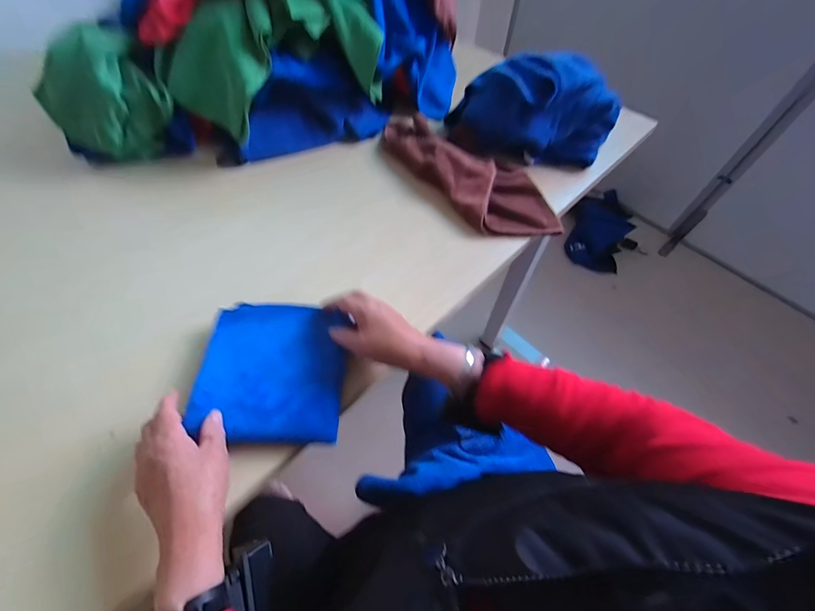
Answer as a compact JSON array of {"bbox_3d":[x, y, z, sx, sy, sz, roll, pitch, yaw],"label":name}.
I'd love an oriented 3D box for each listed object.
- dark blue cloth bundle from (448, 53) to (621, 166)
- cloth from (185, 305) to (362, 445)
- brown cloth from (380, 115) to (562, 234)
[{"bbox_3d":[0.231,-0.358,0.650,0.288,0.123,0.149,0,57,-2],"label":"dark blue cloth bundle"},{"bbox_3d":[-0.157,0.066,0.422,0.166,0.032,0.174,1,56,1],"label":"cloth"},{"bbox_3d":[0.101,-0.254,0.636,0.158,0.045,0.383,-31,63,-19],"label":"brown cloth"}]

